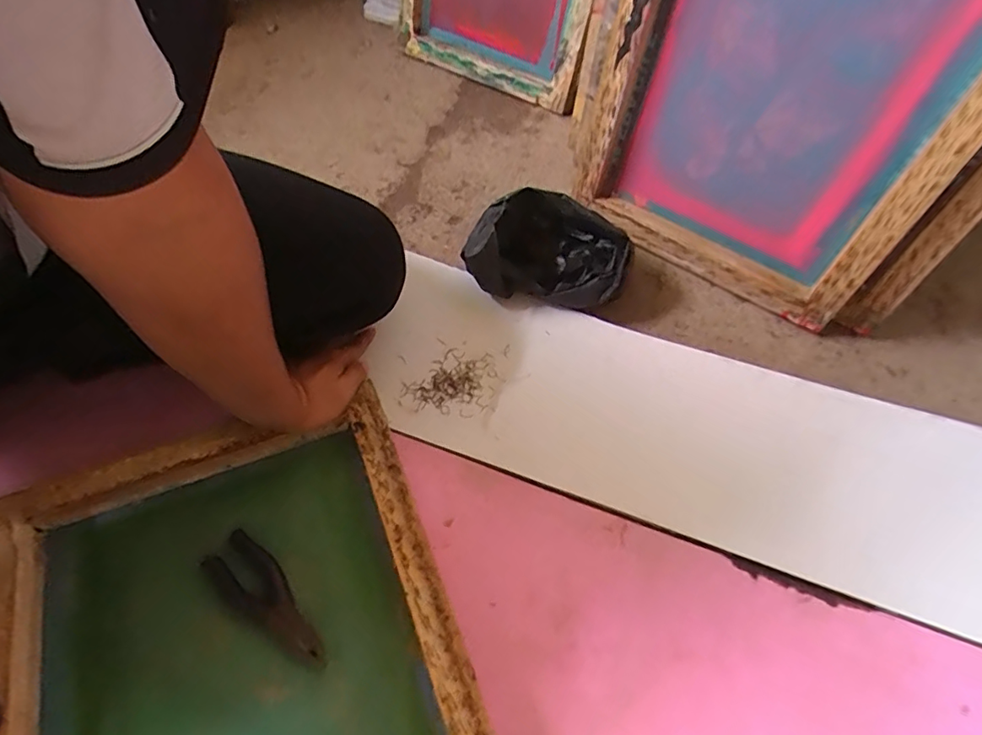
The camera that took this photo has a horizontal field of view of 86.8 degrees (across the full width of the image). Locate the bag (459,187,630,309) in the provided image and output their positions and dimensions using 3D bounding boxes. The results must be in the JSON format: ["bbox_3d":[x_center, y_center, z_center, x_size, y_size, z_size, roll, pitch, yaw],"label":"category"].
[{"bbox_3d":[0.071,-0.142,0.656,0.199,0.103,0.098,7,58,1],"label":"bag"}]

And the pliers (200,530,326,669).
[{"bbox_3d":[-0.204,0.215,0.477,0.145,0.007,0.047,37,63,19],"label":"pliers"}]

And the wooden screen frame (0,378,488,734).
[{"bbox_3d":[-0.204,0.267,0.420,0.352,0.049,0.457,-17,60,-13],"label":"wooden screen frame"}]

